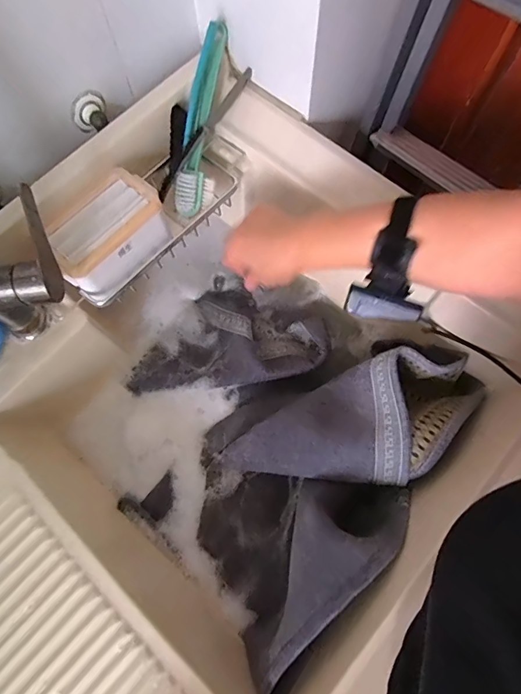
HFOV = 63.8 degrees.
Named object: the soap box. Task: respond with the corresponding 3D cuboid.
[{"bbox_3d":[-0.172,-0.127,0.468,0.085,0.060,0.129,35,75,11],"label":"soap box"}]

